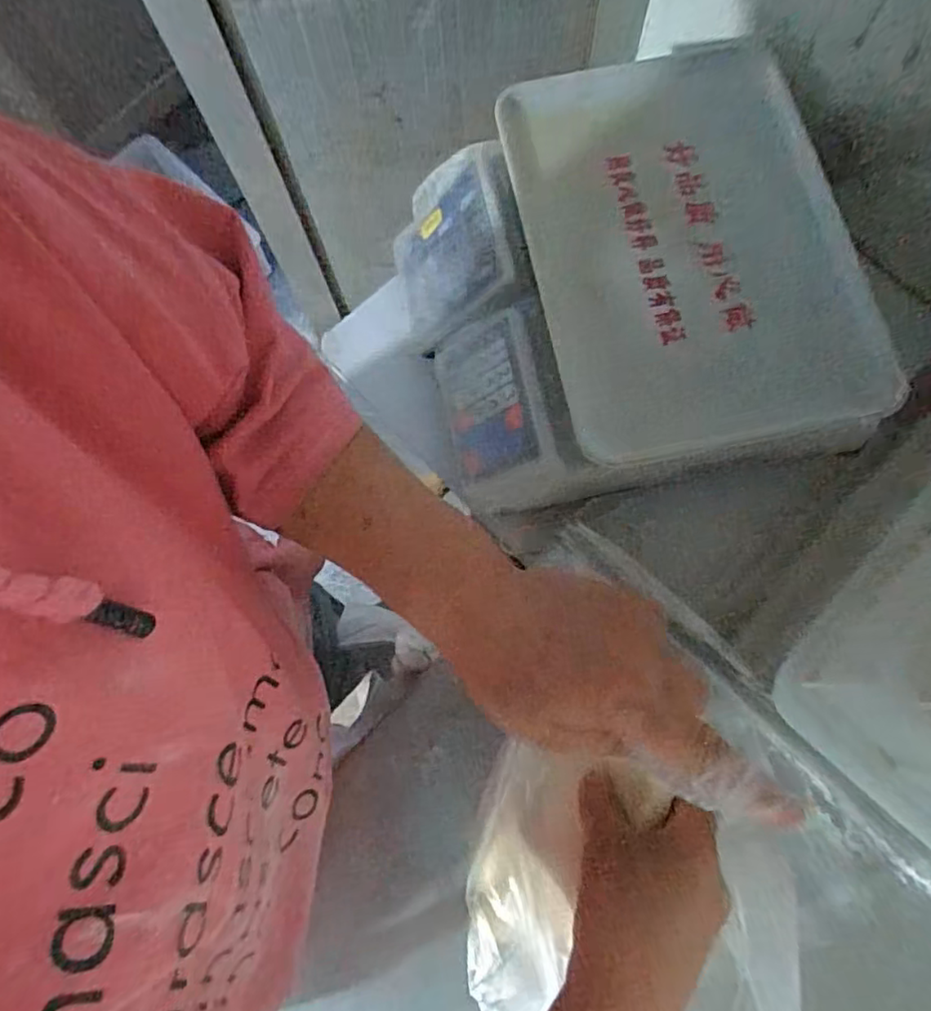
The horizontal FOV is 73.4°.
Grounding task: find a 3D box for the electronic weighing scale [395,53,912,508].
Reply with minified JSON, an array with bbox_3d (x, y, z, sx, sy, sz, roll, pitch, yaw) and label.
[{"bbox_3d":[0.115,-0.180,0.507,0.323,0.101,0.339,-8,75,-1],"label":"electronic weighing scale"}]

